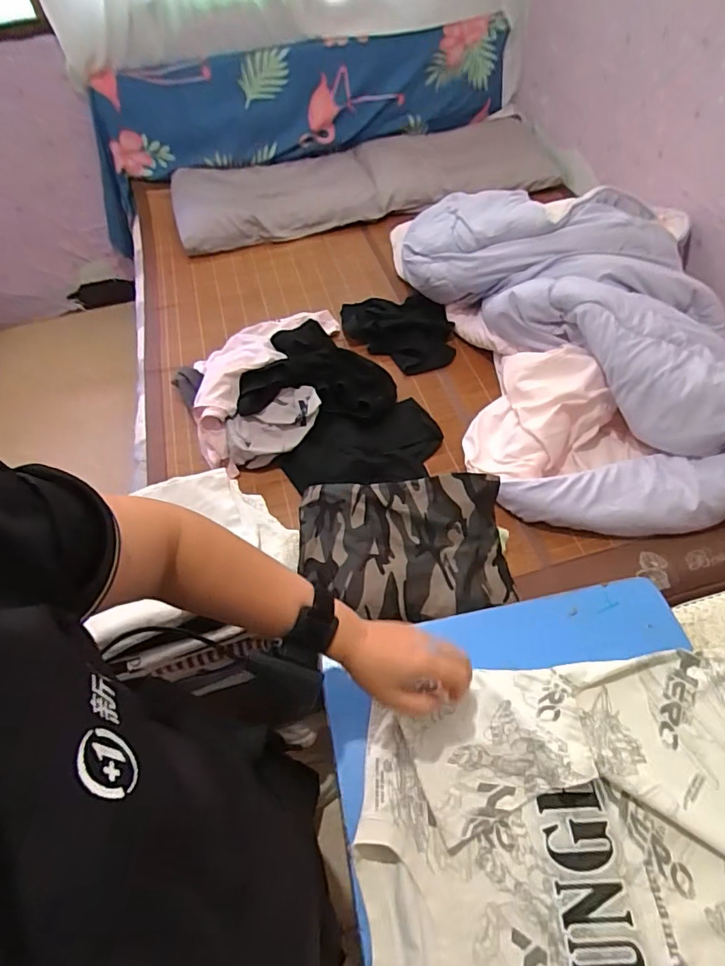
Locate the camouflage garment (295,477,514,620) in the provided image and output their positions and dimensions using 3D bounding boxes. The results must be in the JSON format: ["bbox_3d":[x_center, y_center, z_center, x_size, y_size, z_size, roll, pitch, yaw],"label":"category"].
[{"bbox_3d":[0.064,0.096,0.817,0.328,0.045,0.256,-2,54,3],"label":"camouflage garment"}]

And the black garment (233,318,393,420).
[{"bbox_3d":[-0.112,-0.305,1.271,0.362,0.111,0.349,-7,54,-1],"label":"black garment"}]

